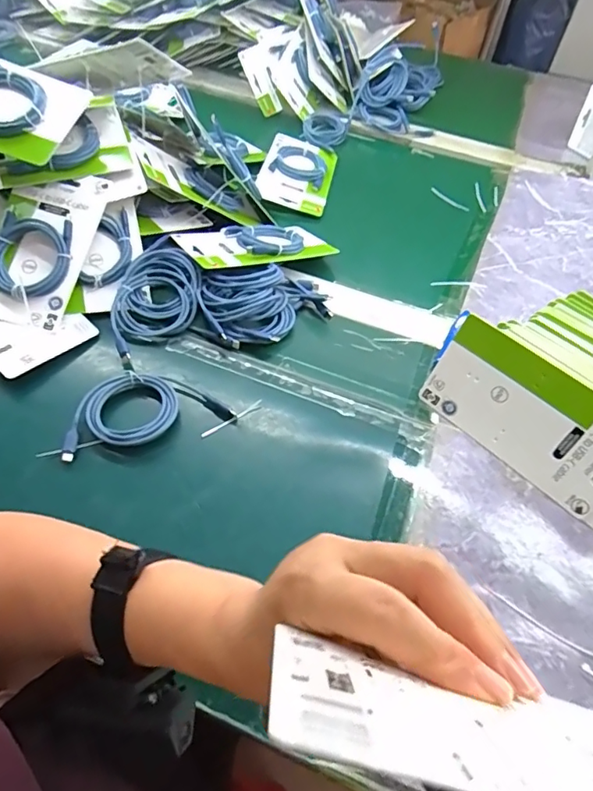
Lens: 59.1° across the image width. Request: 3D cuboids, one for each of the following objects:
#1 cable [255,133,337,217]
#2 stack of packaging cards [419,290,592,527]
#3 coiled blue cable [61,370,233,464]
[{"bbox_3d":[0.003,-0.331,0.761,0.098,0.016,0.171,10,52,3],"label":"cable"},{"bbox_3d":[0.250,0.003,0.471,0.133,0.099,0.223,-36,63,-28],"label":"stack of packaging cards"},{"bbox_3d":[-0.143,0.009,0.485,0.144,0.014,0.071,-16,55,-17],"label":"coiled blue cable"}]

